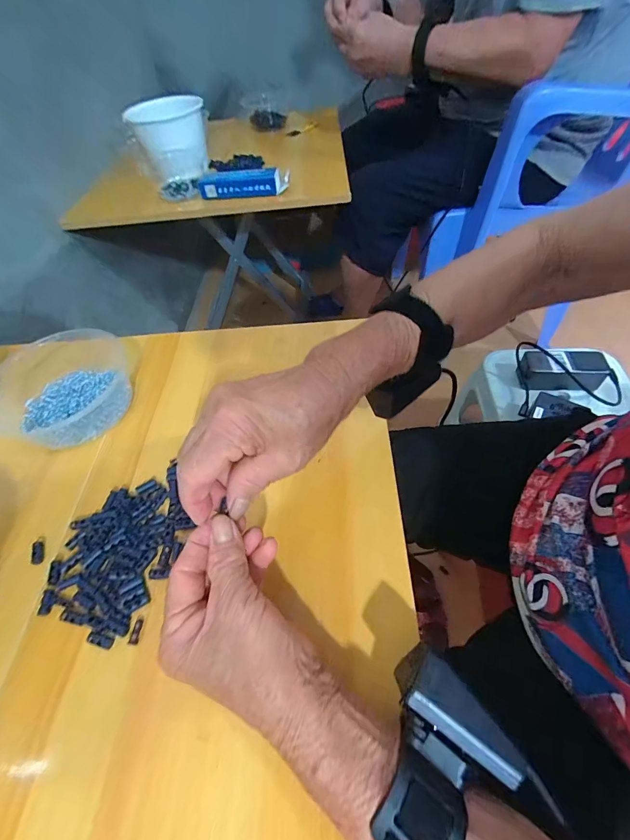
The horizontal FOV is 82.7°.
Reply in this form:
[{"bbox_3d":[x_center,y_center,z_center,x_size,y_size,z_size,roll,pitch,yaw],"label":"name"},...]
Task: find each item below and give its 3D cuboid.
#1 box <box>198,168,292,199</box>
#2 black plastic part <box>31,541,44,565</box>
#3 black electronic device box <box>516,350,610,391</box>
[{"bbox_3d":[-0.135,-0.445,0.677,0.172,0.038,0.027,-1,52,5],"label":"box"},{"bbox_3d":[-0.233,0.111,0.300,0.007,0.006,0.021,-23,56,-12],"label":"black plastic part"},{"bbox_3d":[0.430,-0.089,0.634,0.130,0.051,0.058,4,53,9],"label":"black electronic device box"}]

